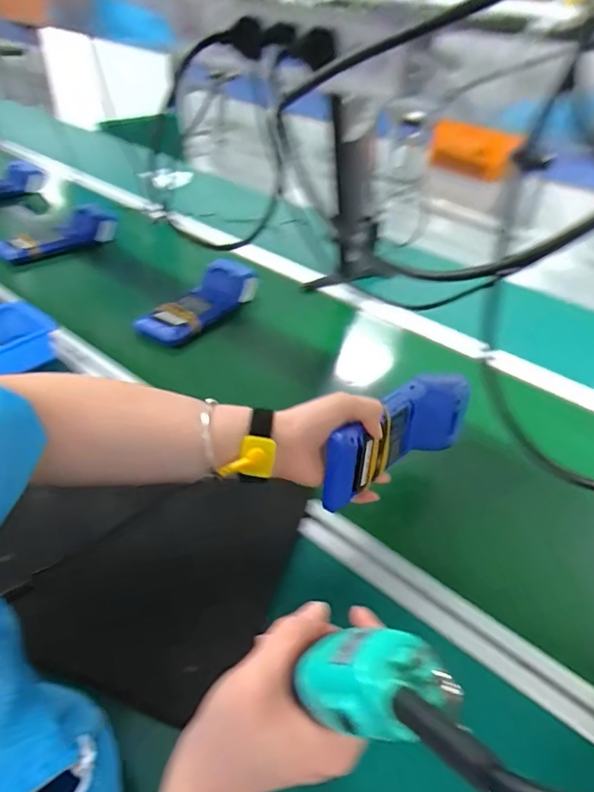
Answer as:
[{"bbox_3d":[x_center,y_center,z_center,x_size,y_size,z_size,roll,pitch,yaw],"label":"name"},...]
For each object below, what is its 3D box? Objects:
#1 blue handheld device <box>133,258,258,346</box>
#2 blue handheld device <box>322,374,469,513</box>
[{"bbox_3d":[-0.152,-0.145,0.794,0.076,0.072,0.222,28,44,24],"label":"blue handheld device"},{"bbox_3d":[0.101,0.035,0.487,0.206,0.081,0.053,-25,48,-40],"label":"blue handheld device"}]

